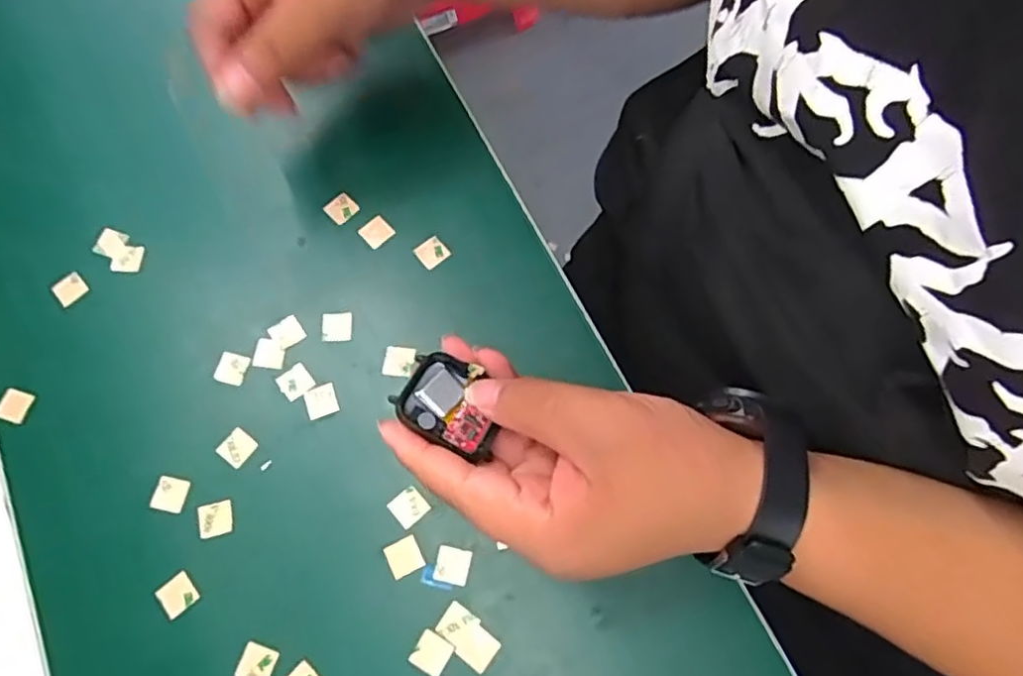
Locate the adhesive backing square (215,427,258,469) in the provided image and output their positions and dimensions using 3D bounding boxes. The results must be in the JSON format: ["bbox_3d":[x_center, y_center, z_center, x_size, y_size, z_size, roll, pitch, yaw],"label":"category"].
[{"bbox_3d":[-0.137,0.055,0.322,0.016,0.004,0.016,38,77,14],"label":"adhesive backing square"}]

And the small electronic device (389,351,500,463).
[{"bbox_3d":[-0.025,0.027,0.273,0.043,0.013,0.035,25,74,10],"label":"small electronic device"}]

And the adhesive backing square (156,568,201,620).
[{"bbox_3d":[-0.155,0.119,0.300,0.017,0.004,0.016,-39,73,-15],"label":"adhesive backing square"}]

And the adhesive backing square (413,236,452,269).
[{"bbox_3d":[-0.044,-0.047,0.355,0.016,0.004,0.016,-37,74,-10],"label":"adhesive backing square"}]

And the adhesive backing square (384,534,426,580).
[{"bbox_3d":[-0.050,0.103,0.303,0.016,0.004,0.016,-27,73,-8],"label":"adhesive backing square"}]

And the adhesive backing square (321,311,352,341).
[{"bbox_3d":[-0.093,-0.006,0.342,0.016,0.004,0.016,-4,74,0],"label":"adhesive backing square"}]

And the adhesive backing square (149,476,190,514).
[{"bbox_3d":[-0.167,0.076,0.315,0.016,0.004,0.016,12,71,1],"label":"adhesive backing square"}]

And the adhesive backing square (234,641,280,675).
[{"bbox_3d":[-0.114,0.146,0.290,0.016,0.004,0.016,18,70,9],"label":"adhesive backing square"}]

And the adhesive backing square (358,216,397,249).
[{"bbox_3d":[-0.075,-0.059,0.359,0.016,0.004,0.015,-42,81,-9],"label":"adhesive backing square"}]

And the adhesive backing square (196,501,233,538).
[{"bbox_3d":[-0.143,0.087,0.311,0.016,0.004,0.015,-13,74,-6],"label":"adhesive backing square"}]

